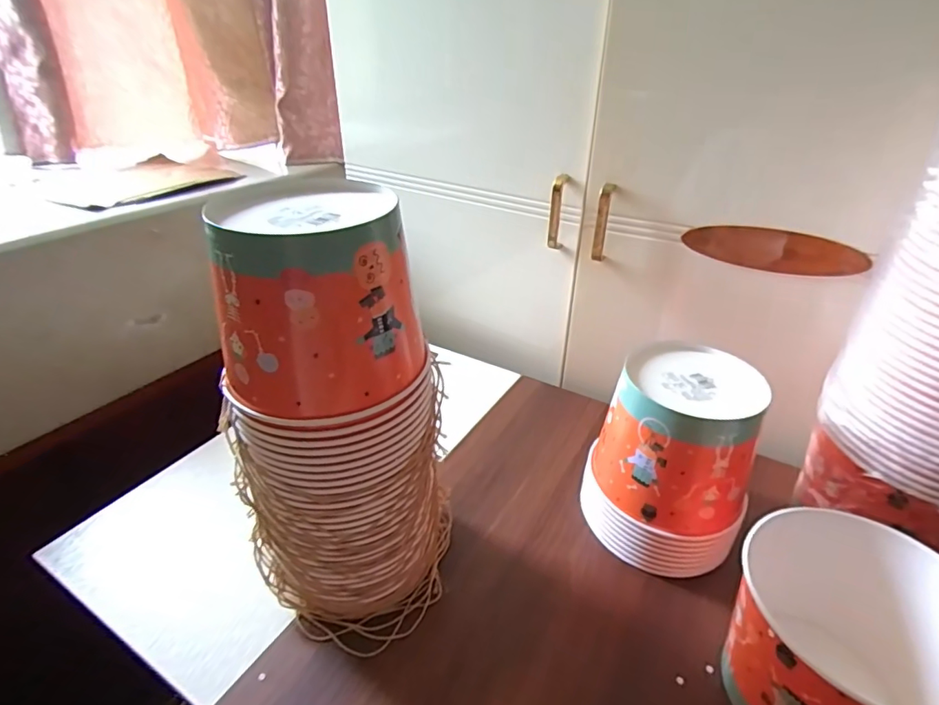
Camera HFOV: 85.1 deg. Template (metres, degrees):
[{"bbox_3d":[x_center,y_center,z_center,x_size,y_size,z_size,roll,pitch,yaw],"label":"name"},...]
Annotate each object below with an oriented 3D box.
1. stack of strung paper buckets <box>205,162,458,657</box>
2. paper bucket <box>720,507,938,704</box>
[{"bbox_3d":[-0.102,0.062,0.439,0.153,0.362,0.162,16,35,23],"label":"stack of strung paper buckets"},{"bbox_3d":[0.282,0.226,0.395,0.152,0.138,0.146,1,32,0],"label":"paper bucket"}]

